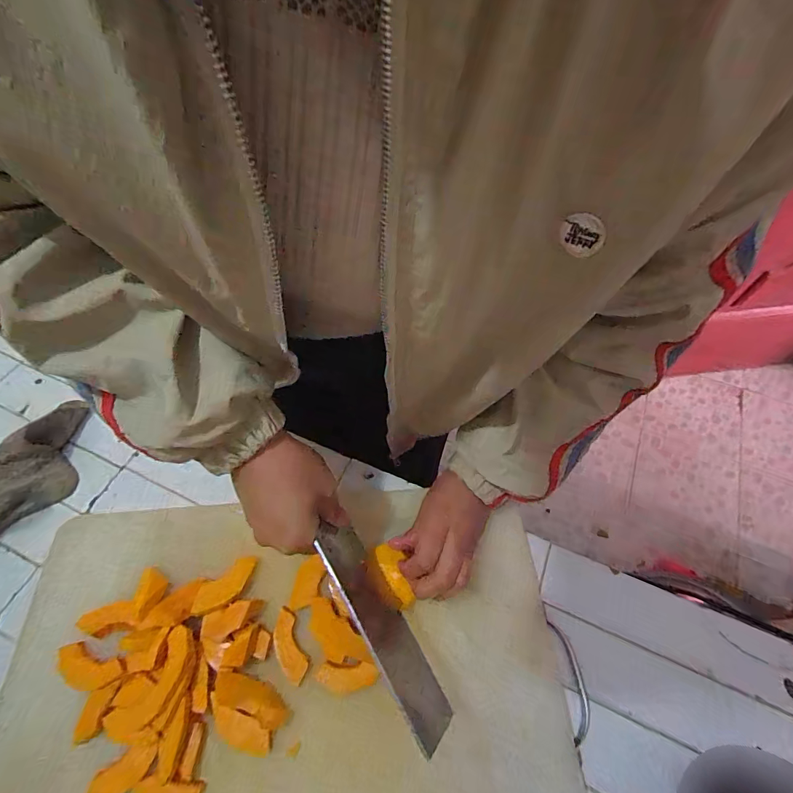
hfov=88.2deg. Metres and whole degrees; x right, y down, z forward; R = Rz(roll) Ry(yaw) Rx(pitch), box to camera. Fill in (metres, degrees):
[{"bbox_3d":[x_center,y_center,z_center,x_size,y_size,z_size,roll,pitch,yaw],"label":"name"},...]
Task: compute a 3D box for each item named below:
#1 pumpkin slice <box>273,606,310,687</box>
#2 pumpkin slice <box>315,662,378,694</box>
[{"bbox_3d":[-0.098,0.226,0.372,0.023,0.008,0.060,-22,63,-12],"label":"pumpkin slice"},{"bbox_3d":[-0.044,0.250,0.363,0.053,0.006,0.022,-1,61,0],"label":"pumpkin slice"}]

